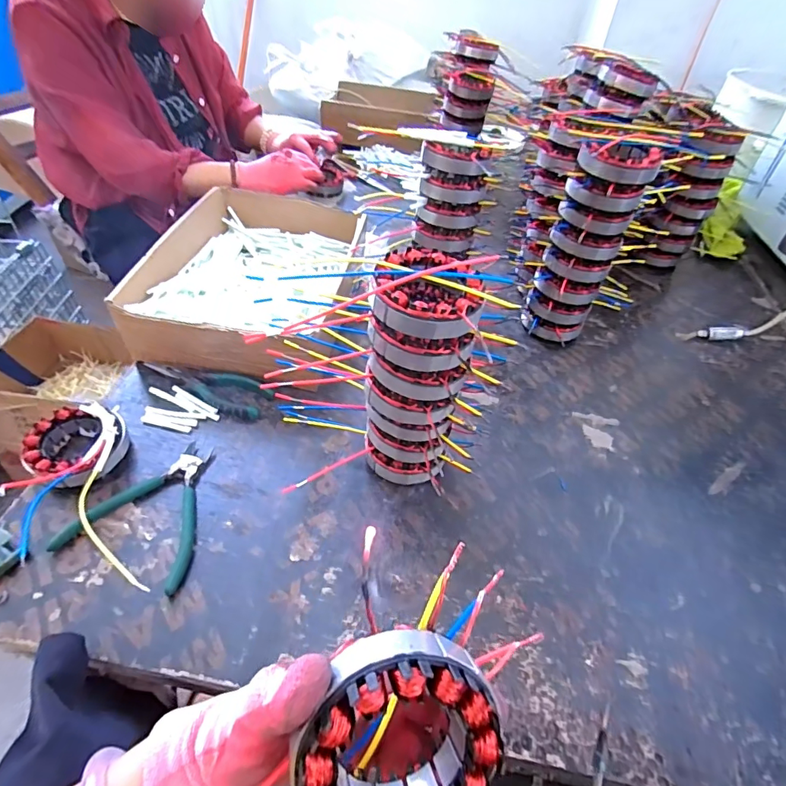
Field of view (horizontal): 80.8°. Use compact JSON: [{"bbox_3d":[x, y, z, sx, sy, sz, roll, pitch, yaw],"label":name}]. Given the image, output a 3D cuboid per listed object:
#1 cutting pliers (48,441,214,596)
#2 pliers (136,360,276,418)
[{"bbox_3d":[-0.215,0.103,0.434,0.115,0.013,0.137,17,48,10],"label":"cutting pliers"},{"bbox_3d":[-0.224,-0.013,0.554,0.158,0.011,0.061,17,48,11],"label":"pliers"}]

